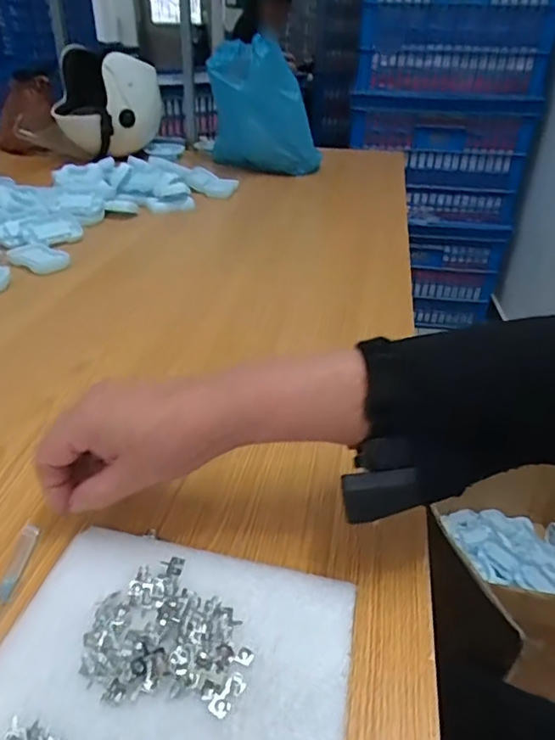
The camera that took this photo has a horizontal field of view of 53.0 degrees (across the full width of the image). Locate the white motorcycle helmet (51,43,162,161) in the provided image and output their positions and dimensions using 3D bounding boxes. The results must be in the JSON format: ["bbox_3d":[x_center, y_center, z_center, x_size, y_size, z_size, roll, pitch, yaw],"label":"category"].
[{"bbox_3d":[-0.386,-0.627,1.272,0.229,0.187,0.202,-7,33,-13],"label":"white motorcycle helmet"}]

